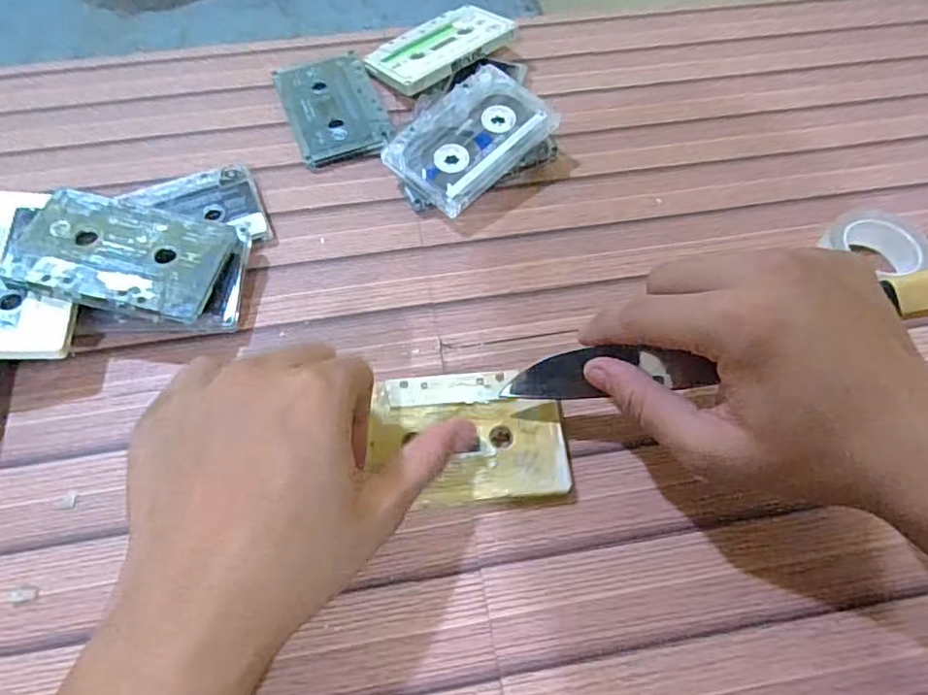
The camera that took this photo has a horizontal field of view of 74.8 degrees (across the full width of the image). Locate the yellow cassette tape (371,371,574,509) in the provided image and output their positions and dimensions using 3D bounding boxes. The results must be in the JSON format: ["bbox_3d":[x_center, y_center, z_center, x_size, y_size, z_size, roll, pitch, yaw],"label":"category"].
[{"bbox_3d":[0.002,0.042,0.291,0.091,0.007,0.063,-4,58,-2],"label":"yellow cassette tape"}]

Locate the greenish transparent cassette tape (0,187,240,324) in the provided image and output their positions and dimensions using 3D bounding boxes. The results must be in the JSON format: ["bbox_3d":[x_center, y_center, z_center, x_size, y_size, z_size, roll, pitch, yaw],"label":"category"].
[{"bbox_3d":[-0.179,-0.052,0.322,0.100,0.007,0.069,12,55,-1],"label":"greenish transparent cassette tape"}]

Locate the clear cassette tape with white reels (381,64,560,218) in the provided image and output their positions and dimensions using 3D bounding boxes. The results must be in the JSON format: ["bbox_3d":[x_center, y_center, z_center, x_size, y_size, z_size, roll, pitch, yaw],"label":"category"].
[{"bbox_3d":[0.004,-0.134,0.383,0.068,0.009,0.098,43,75,14],"label":"clear cassette tape with white reels"}]

